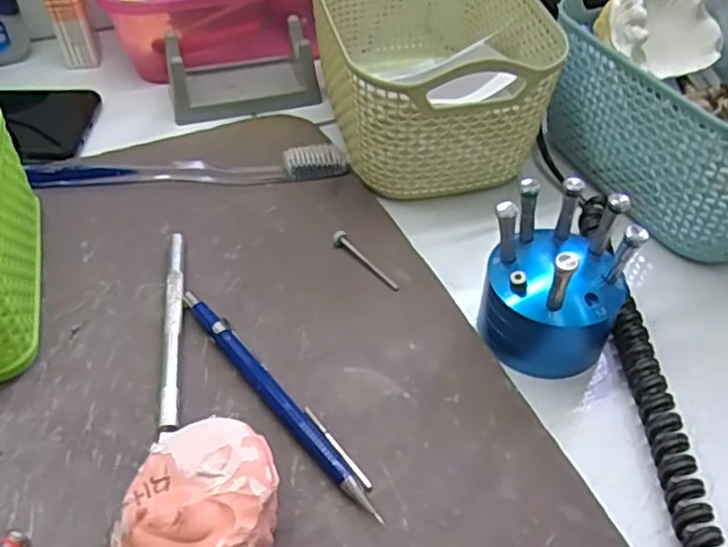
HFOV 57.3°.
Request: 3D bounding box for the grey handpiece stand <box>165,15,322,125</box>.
[{"bbox_3d":[-0.081,-0.137,0.440,0.096,0.035,0.055,-8,47,-10],"label":"grey handpiece stand"}]

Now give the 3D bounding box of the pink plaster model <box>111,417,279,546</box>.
[{"bbox_3d":[-0.056,0.080,0.234,0.052,0.030,0.057,1,46,-1],"label":"pink plaster model"}]

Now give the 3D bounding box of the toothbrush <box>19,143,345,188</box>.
[{"bbox_3d":[-0.098,-0.059,0.382,0.175,0.011,0.022,-5,46,-7],"label":"toothbrush"}]

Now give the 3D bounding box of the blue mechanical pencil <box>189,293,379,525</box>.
[{"bbox_3d":[-0.037,0.050,0.279,0.012,0.009,0.134,-30,53,-27],"label":"blue mechanical pencil"}]

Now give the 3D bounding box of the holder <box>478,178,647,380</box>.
[{"bbox_3d":[0.083,0.002,0.288,0.055,0.063,0.056,1,46,-1],"label":"holder"}]

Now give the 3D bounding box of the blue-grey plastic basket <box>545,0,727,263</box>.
[{"bbox_3d":[0.180,-0.089,0.366,0.115,0.084,0.171,-20,50,-20],"label":"blue-grey plastic basket"}]

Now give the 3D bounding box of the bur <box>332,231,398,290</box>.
[{"bbox_3d":[0.001,-0.008,0.337,0.007,0.006,0.046,-34,55,-29],"label":"bur"}]

